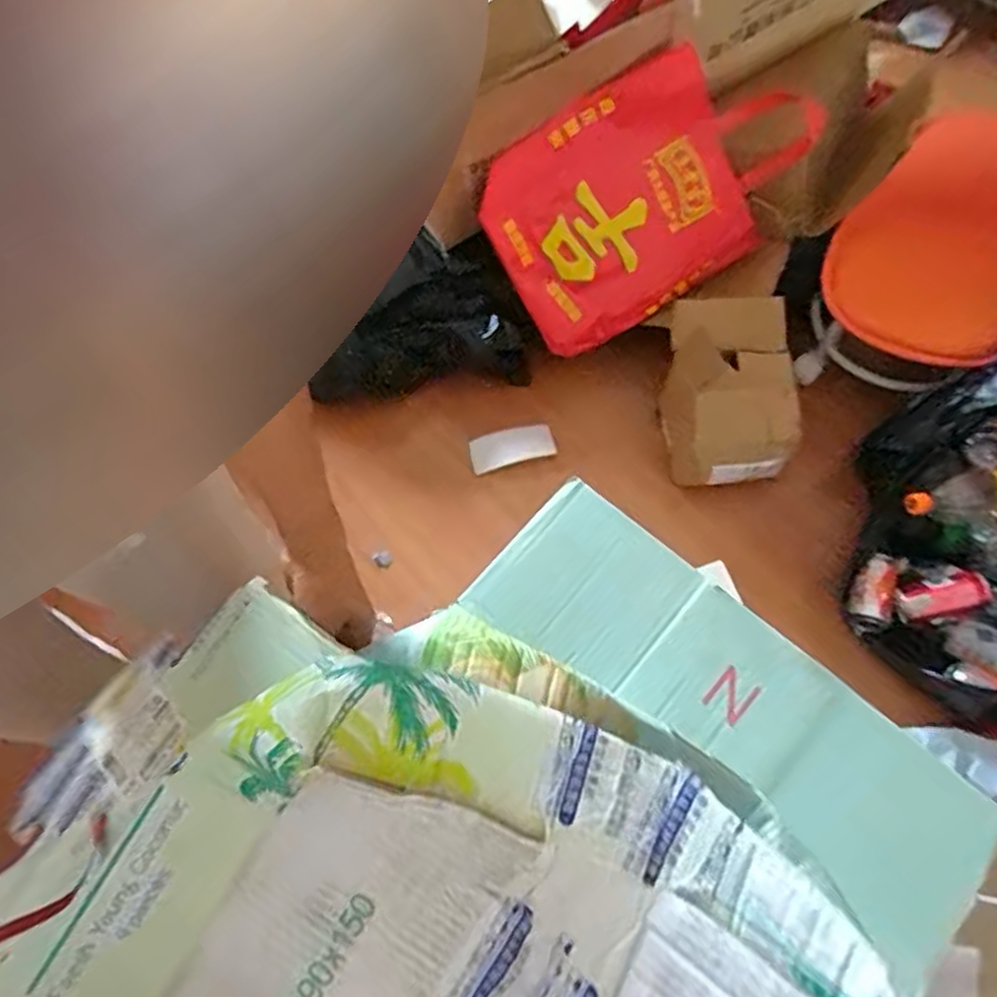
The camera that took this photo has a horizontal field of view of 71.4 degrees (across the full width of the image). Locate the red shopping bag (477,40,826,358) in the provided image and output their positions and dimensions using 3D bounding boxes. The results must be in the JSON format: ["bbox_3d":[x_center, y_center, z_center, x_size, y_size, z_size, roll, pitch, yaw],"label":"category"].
[{"bbox_3d":[0.242,-0.501,1.147,0.512,0.064,0.342,-31,102,8],"label":"red shopping bag"}]

